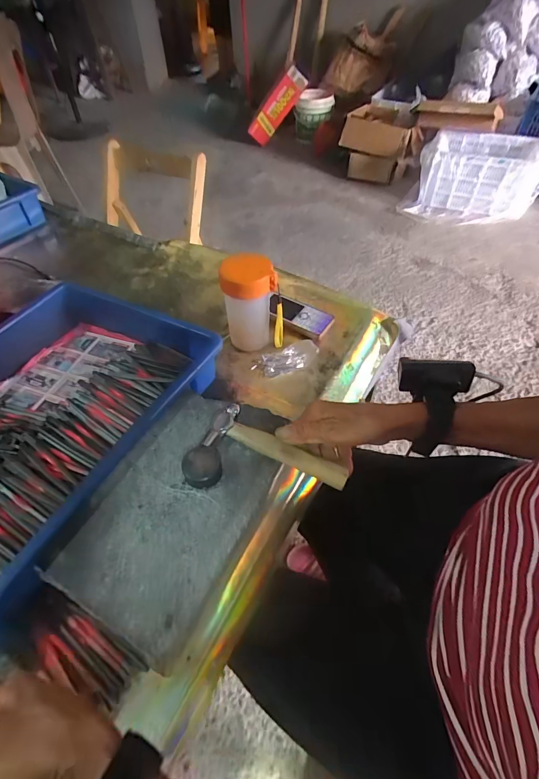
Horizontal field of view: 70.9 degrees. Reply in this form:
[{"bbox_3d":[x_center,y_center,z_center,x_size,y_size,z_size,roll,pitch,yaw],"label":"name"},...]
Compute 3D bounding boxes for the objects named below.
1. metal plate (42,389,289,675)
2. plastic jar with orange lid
[{"bbox_3d":[-0.086,0.100,0.371,0.142,0.008,0.238,22,54,17],"label":"metal plate"},{"bbox_3d":[-0.028,-0.116,0.540,0.070,0.134,0.070,0,51,0],"label":"plastic jar with orange lid"}]

